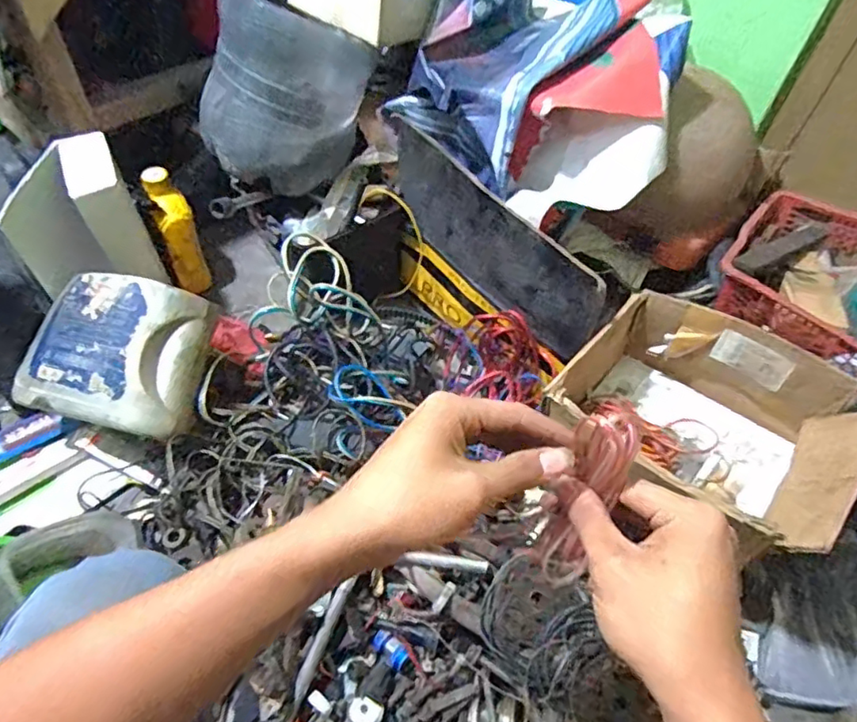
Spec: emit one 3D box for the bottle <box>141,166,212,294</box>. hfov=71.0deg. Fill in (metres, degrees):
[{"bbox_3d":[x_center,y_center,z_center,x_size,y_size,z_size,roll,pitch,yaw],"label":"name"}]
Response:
[{"bbox_3d":[-0.423,-0.214,1.021,0.060,0.222,0.059,-23,34,-20],"label":"bottle"}]

